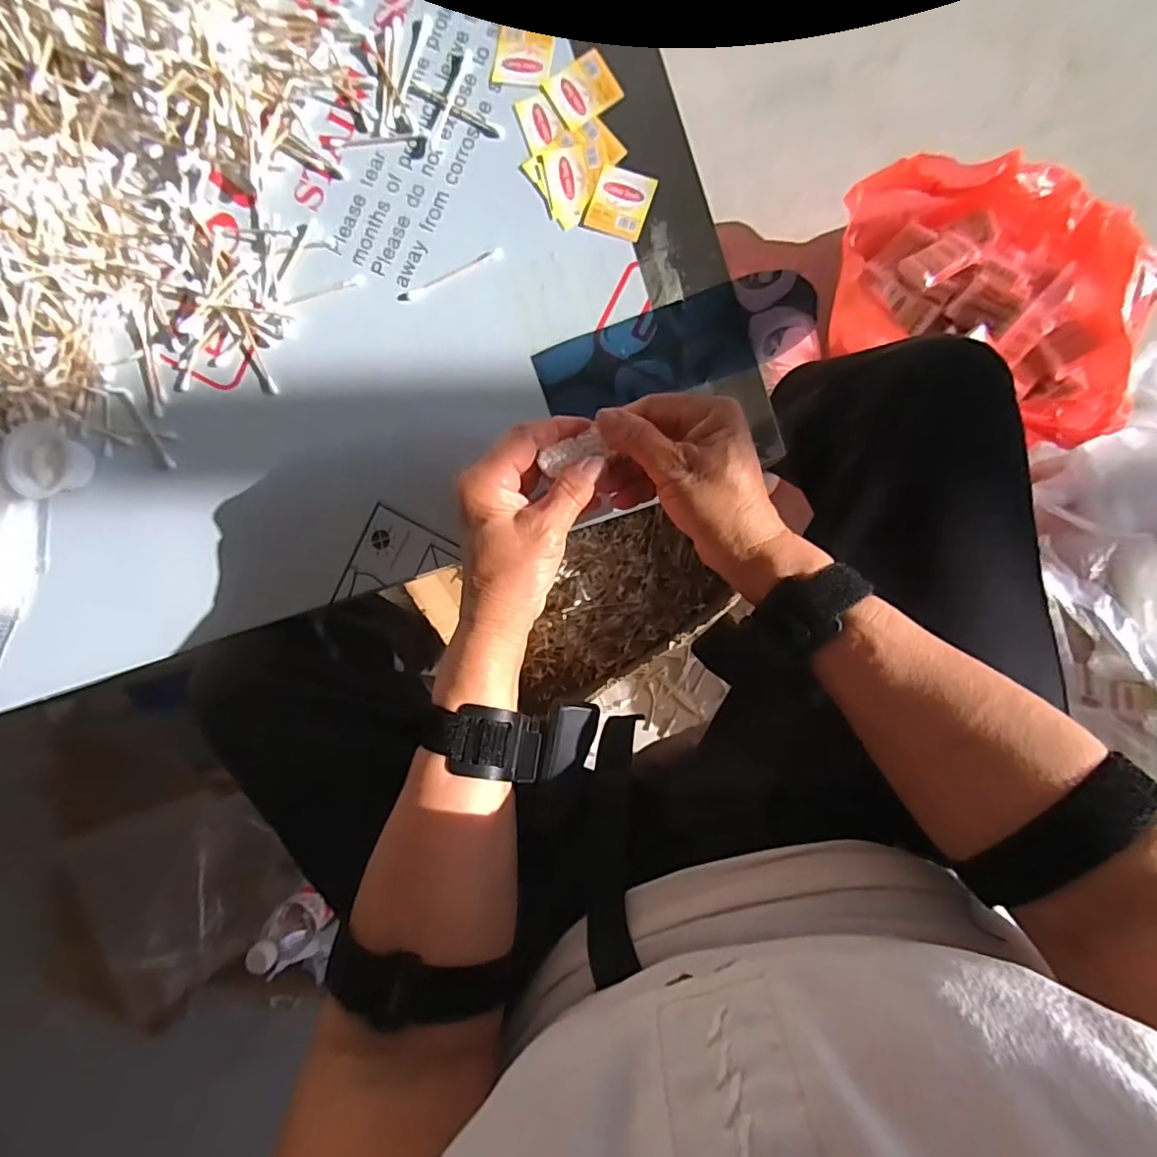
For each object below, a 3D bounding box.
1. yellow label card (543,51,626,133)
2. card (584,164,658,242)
[{"bbox_3d":[0.003,-0.339,0.391,0.045,0.004,0.039,-35,88,6],"label":"yellow label card"},{"bbox_3d":[0.029,-0.261,0.390,0.040,0.004,0.044,20,94,5],"label":"card"}]

